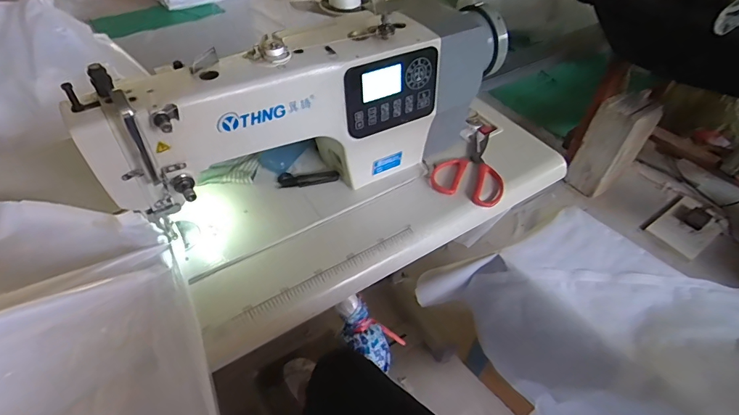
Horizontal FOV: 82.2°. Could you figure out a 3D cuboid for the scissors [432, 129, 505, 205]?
[{"bbox_3d":[0.179,-0.076,0.745,0.117,0.026,0.187,16,49,11],"label":"scissors"}]

